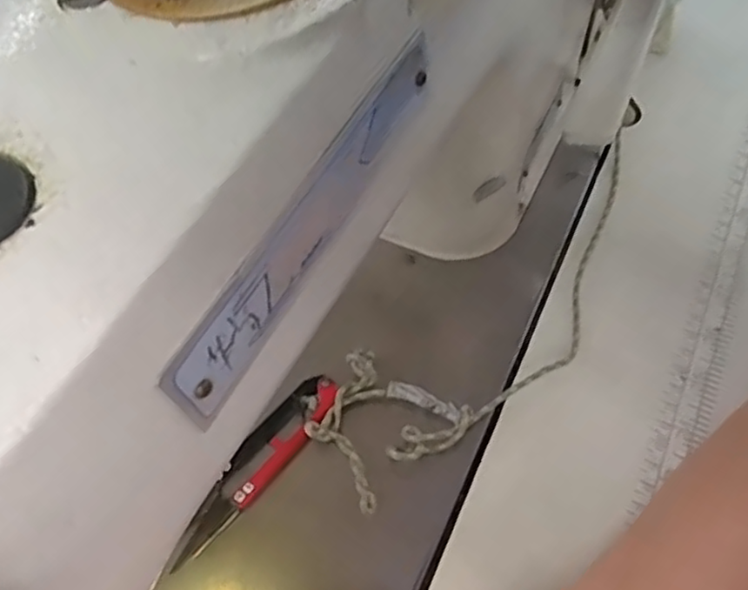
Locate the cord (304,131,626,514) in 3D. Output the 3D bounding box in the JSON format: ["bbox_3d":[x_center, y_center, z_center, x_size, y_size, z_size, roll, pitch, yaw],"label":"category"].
[{"bbox_3d":[0.074,0.005,0.345,0.242,0.022,0.067,-39,66,-17],"label":"cord"}]

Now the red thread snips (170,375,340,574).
[{"bbox_3d":[-0.054,0.075,0.312,0.023,0.014,0.100,38,70,21],"label":"red thread snips"}]

